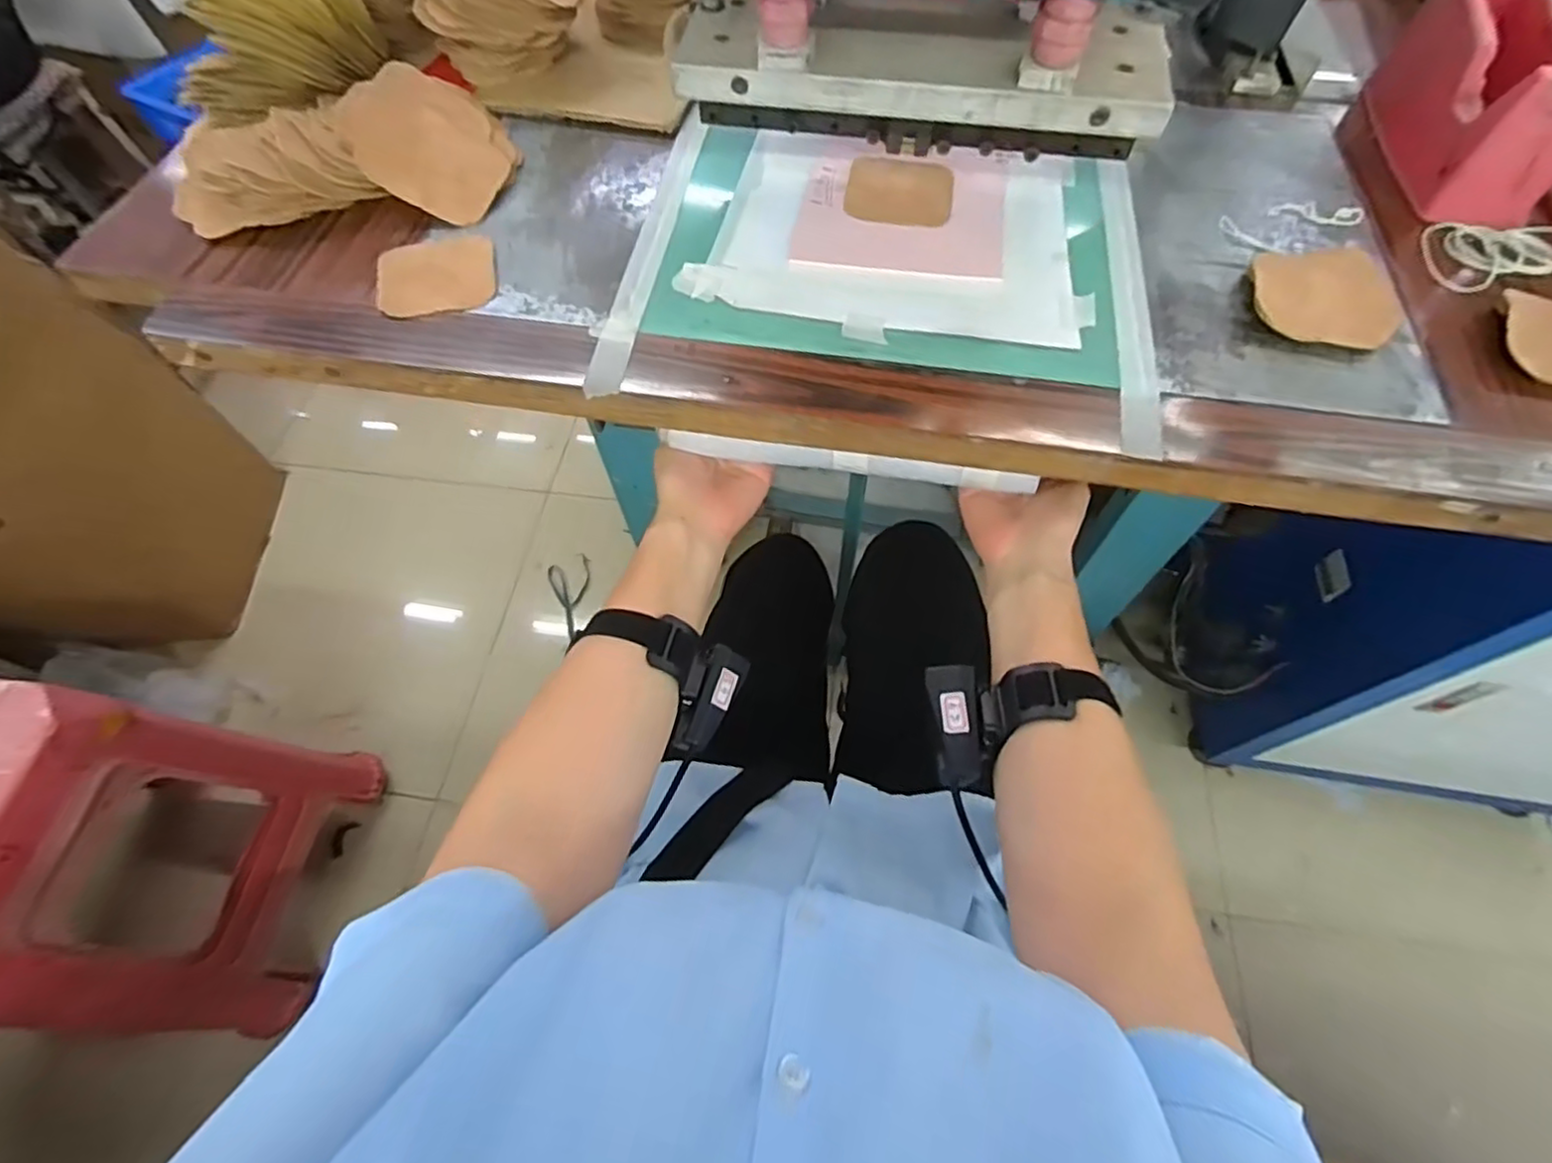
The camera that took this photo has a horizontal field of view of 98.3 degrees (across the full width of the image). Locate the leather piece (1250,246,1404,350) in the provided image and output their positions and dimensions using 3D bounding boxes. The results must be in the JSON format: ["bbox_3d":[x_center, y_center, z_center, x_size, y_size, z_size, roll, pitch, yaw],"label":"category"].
[{"bbox_3d":[0.372,-0.191,0.456,0.102,0.022,0.083,-7,62,-3],"label":"leather piece"}]

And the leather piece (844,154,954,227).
[{"bbox_3d":[0.097,-0.307,0.525,0.082,0.006,0.081,9,62,6],"label":"leather piece"}]

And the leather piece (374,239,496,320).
[{"bbox_3d":[-0.245,-0.223,0.485,0.081,0.005,0.075,-16,63,-8],"label":"leather piece"}]

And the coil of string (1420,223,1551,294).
[{"bbox_3d":[0.534,-0.237,0.492,0.104,0.018,0.067,-4,62,-2],"label":"coil of string"}]

